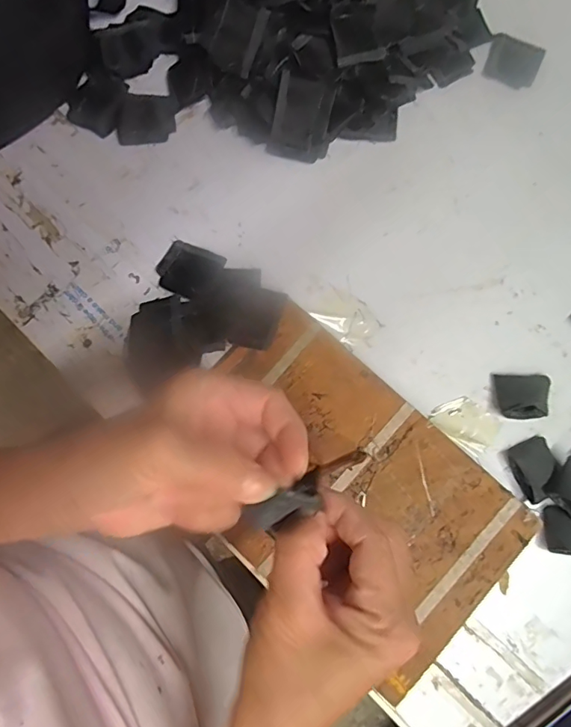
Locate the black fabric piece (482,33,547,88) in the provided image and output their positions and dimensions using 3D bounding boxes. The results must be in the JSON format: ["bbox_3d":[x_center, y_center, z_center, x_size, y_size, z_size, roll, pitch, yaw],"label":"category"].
[{"bbox_3d":[0.221,-0.292,0.465,0.049,0.004,0.049,20,80,5],"label":"black fabric piece"}]

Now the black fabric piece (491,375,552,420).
[{"bbox_3d":[0.197,0.027,0.399,0.041,0.014,0.037,0,79,1],"label":"black fabric piece"}]

